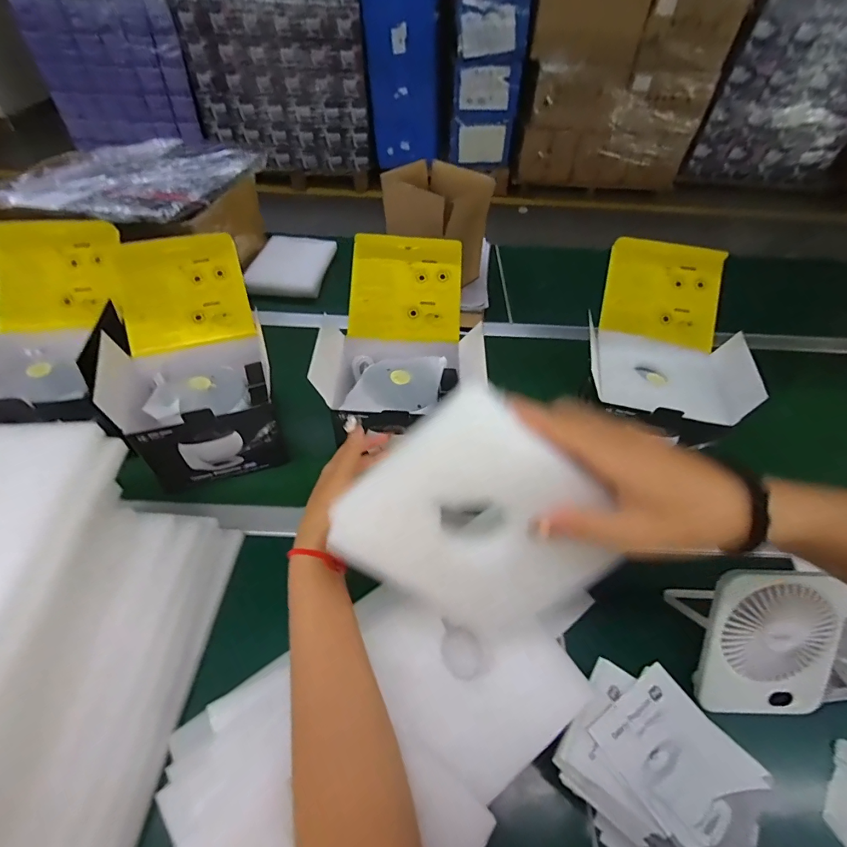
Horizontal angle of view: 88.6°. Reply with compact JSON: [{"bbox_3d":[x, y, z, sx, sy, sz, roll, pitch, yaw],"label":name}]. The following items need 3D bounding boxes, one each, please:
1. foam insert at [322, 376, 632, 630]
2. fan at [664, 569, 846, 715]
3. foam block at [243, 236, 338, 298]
[{"bbox_3d":[0.034,0.069,0.289,0.144,0.150,0.015,46,15,-3],"label":"foam insert"},{"bbox_3d":[0.361,0.222,0.452,0.152,0.118,0.123,3,51,-3],"label":"fan"},{"bbox_3d":[-0.293,-0.344,0.956,0.158,0.023,0.218,7,51,1],"label":"foam block"}]

